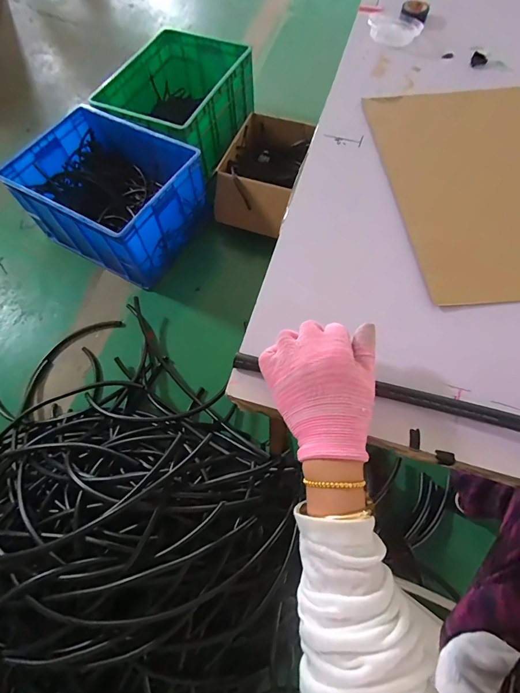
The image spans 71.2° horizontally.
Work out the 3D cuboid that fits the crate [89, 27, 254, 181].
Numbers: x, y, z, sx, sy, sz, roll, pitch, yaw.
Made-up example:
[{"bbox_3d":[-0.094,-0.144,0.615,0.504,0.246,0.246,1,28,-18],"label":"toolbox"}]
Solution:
[{"bbox_3d":[-0.308,-0.909,1.408,0.447,0.265,0.558,20,66,11],"label":"crate"}]

